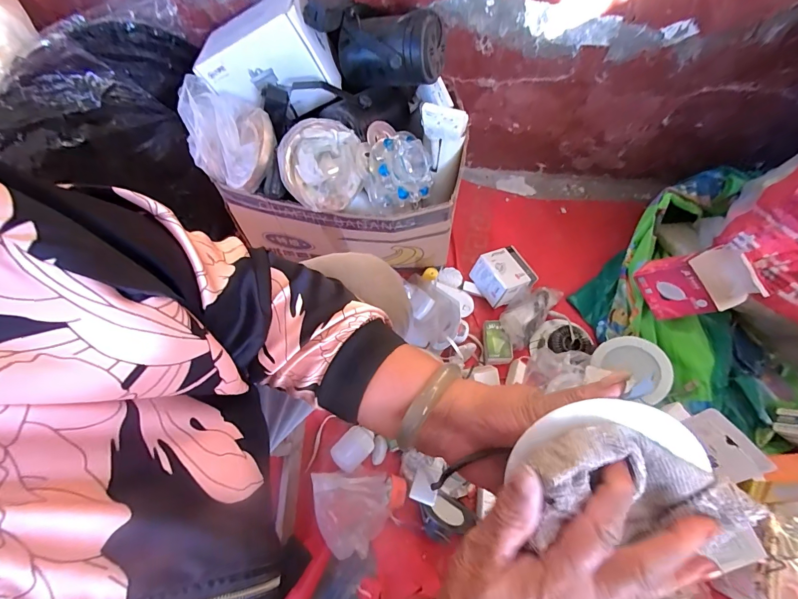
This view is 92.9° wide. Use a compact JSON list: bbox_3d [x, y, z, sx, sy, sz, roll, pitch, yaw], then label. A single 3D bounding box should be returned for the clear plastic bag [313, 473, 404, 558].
[{"bbox_3d":[-0.071,0.370,0.657,0.160,0.077,0.131,1,68,2],"label":"clear plastic bag"}]

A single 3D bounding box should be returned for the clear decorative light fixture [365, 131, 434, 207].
[{"bbox_3d":[0.002,-0.210,0.627,0.109,0.068,0.107,-4,68,0],"label":"clear decorative light fixture"}]

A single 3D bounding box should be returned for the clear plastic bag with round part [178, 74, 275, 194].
[{"bbox_3d":[-0.267,-0.259,0.602,0.125,0.121,0.143,-42,73,-14],"label":"clear plastic bag with round part"}]

